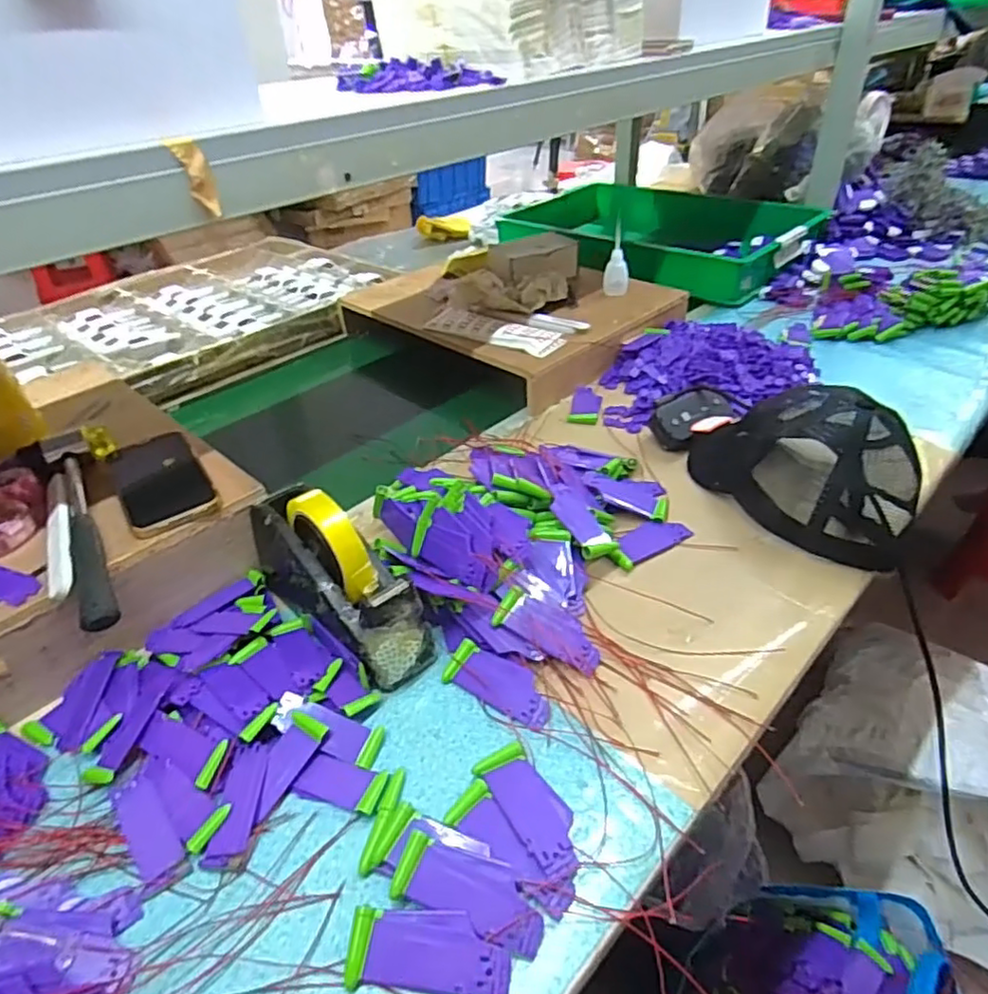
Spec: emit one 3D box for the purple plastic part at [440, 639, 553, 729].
[{"bbox_3d":[0.005,0.141,0.489,0.086,0.010,0.035,21,44,28],"label":"purple plastic part"}]

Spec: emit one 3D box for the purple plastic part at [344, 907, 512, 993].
[{"bbox_3d":[-0.035,0.251,0.355,0.087,0.004,0.038,3,56,2],"label":"purple plastic part"}]

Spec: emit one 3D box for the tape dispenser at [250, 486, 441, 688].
[{"bbox_3d":[-0.132,0.059,0.526,0.190,0.106,0.062,30,49,35],"label":"tape dispenser"}]

